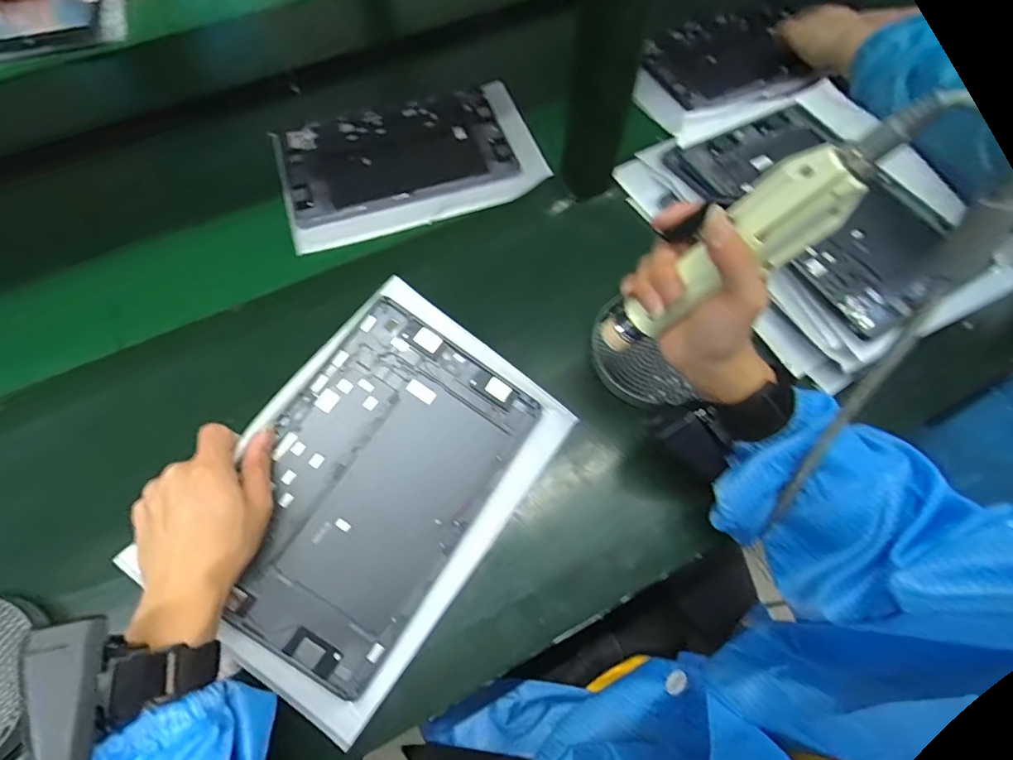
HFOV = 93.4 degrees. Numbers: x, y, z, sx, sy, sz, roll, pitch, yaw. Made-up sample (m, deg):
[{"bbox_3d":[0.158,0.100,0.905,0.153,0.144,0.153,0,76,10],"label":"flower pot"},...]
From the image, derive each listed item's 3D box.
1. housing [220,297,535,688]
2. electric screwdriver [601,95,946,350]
[{"bbox_3d":[-0.103,0.077,0.368,0.162,0.006,0.251,34,73,-2],"label":"housing"},{"bbox_3d":[0.133,-0.074,0.290,0.037,0.199,0.034,10,60,-30],"label":"electric screwdriver"}]

